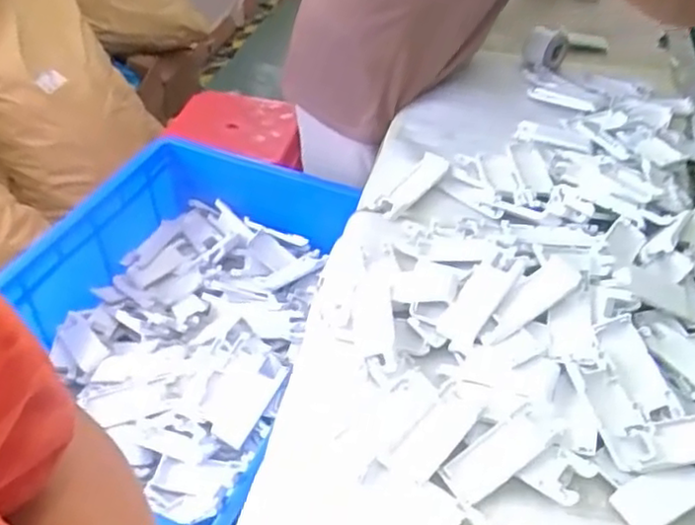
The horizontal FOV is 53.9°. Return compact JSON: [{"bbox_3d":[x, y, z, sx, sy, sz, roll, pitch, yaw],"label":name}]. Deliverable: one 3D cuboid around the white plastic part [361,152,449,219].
[{"bbox_3d":[0.073,-0.093,0.838,0.112,0.022,0.039,-41,54,-15],"label":"white plastic part"}]

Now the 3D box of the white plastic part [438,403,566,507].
[{"bbox_3d":[0.126,0.155,0.563,0.105,0.016,0.040,-25,48,-24],"label":"white plastic part"}]

